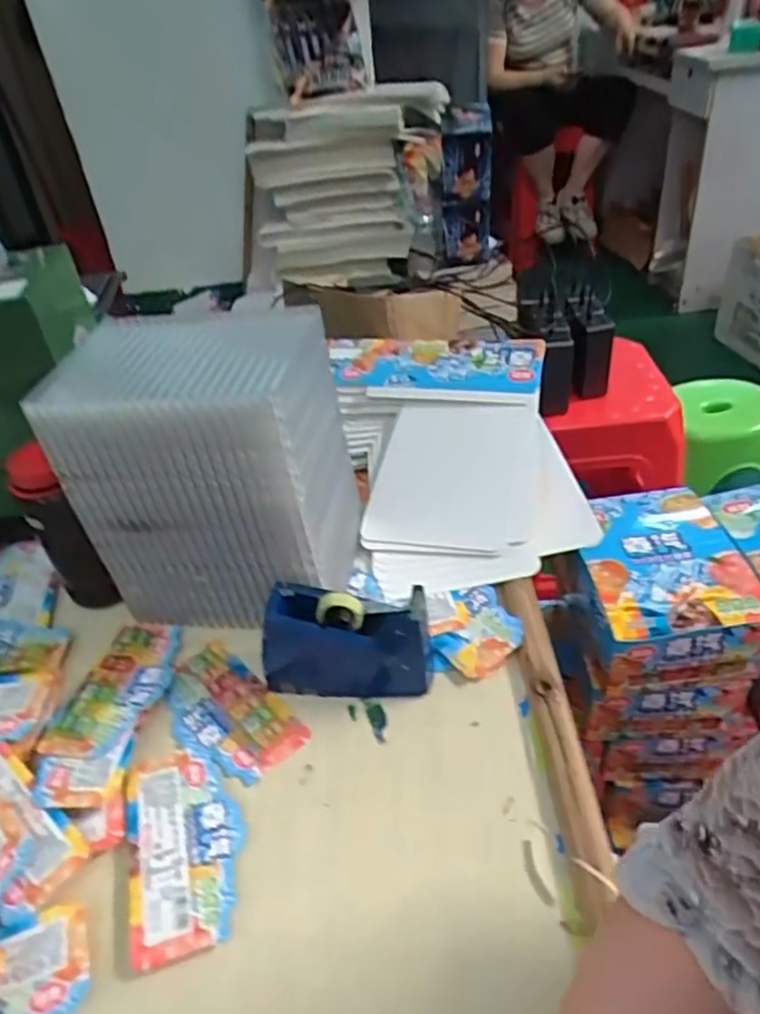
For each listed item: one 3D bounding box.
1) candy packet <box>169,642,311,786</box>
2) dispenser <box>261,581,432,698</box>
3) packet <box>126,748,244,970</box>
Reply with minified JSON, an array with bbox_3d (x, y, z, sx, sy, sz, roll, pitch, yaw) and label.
[{"bbox_3d":[-0.126,0.169,0.582,0.076,0.013,0.134,-30,47,-29],"label":"candy packet"},{"bbox_3d":[-0.029,0.110,0.577,0.138,0.086,0.049,3,40,9],"label":"dispenser"},{"bbox_3d":[-0.138,0.235,0.497,0.078,0.004,0.141,-12,40,-12],"label":"packet"}]

